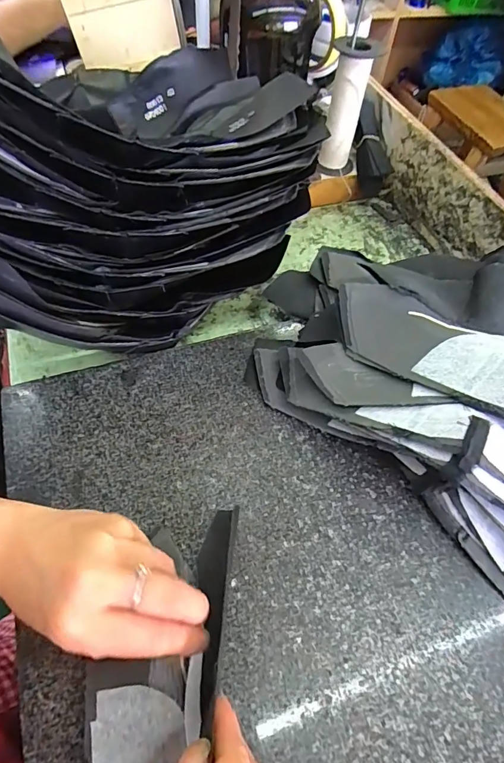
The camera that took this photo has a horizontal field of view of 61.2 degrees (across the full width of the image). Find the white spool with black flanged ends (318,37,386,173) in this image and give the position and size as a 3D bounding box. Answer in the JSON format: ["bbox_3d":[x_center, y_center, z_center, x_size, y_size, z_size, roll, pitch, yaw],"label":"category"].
[{"bbox_3d":[0.120,-0.344,0.543,0.051,0.146,0.049,5,56,0],"label":"white spool with black flanged ends"}]

